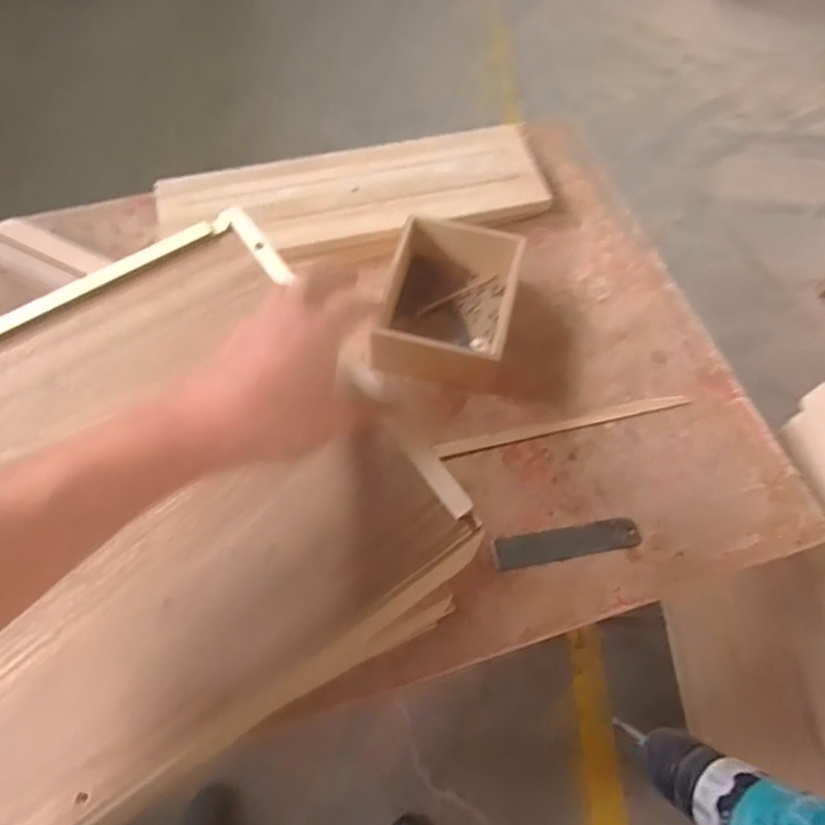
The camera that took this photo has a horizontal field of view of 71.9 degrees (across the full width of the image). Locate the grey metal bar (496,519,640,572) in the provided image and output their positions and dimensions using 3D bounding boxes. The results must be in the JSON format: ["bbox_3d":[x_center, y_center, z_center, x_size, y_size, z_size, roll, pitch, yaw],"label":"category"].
[{"bbox_3d":[0.187,0.157,0.684,0.176,0.004,0.036,-9,65,-6],"label":"grey metal bar"}]

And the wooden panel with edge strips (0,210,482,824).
[{"bbox_3d":[-0.272,0.096,0.379,0.538,0.027,0.372,-33,70,-16],"label":"wooden panel with edge strips"}]

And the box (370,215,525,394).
[{"bbox_3d":[0.047,-0.142,0.781,0.164,0.082,0.220,14,65,5],"label":"box"}]

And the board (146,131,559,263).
[{"bbox_3d":[-0.085,-0.331,0.862,0.567,0.025,0.195,-12,65,-7],"label":"board"}]

